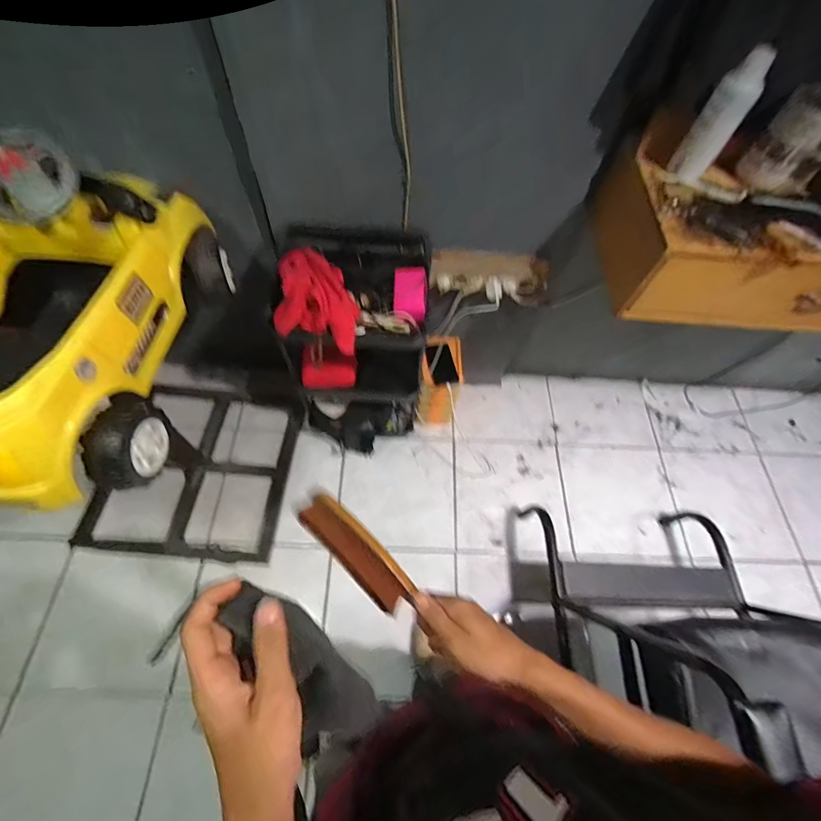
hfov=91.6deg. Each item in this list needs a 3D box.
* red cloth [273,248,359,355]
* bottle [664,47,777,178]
[{"bbox_3d":[-0.209,-0.264,0.882,0.173,0.082,0.261,-4,62,-5],"label":"red cloth"},{"bbox_3d":[0.510,-0.479,0.663,0.064,0.192,0.046,34,66,13],"label":"bottle"}]

